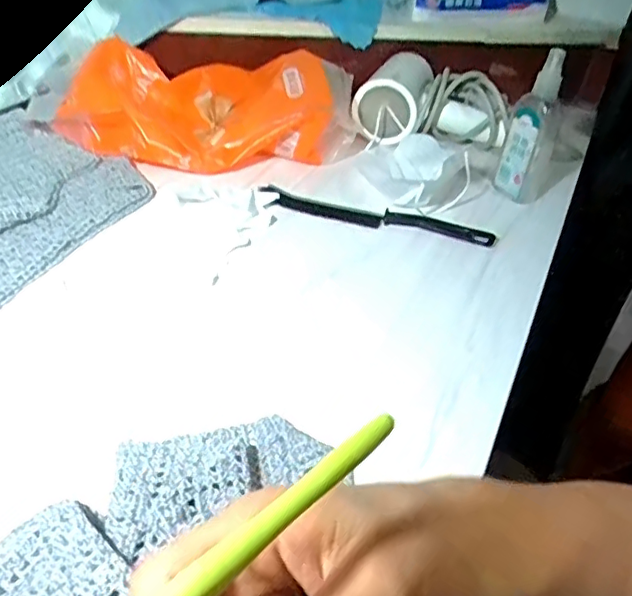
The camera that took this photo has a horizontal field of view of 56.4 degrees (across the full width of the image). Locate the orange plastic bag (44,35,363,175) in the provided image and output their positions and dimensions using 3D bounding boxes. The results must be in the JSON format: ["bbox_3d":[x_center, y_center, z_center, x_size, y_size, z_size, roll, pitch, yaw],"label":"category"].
[{"bbox_3d":[-0.108,-0.207,0.626,0.300,0.073,0.156,0,41,-7],"label":"orange plastic bag"}]

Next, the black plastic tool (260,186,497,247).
[{"bbox_3d":[0.056,-0.075,0.550,0.217,0.012,0.024,13,41,8],"label":"black plastic tool"}]

